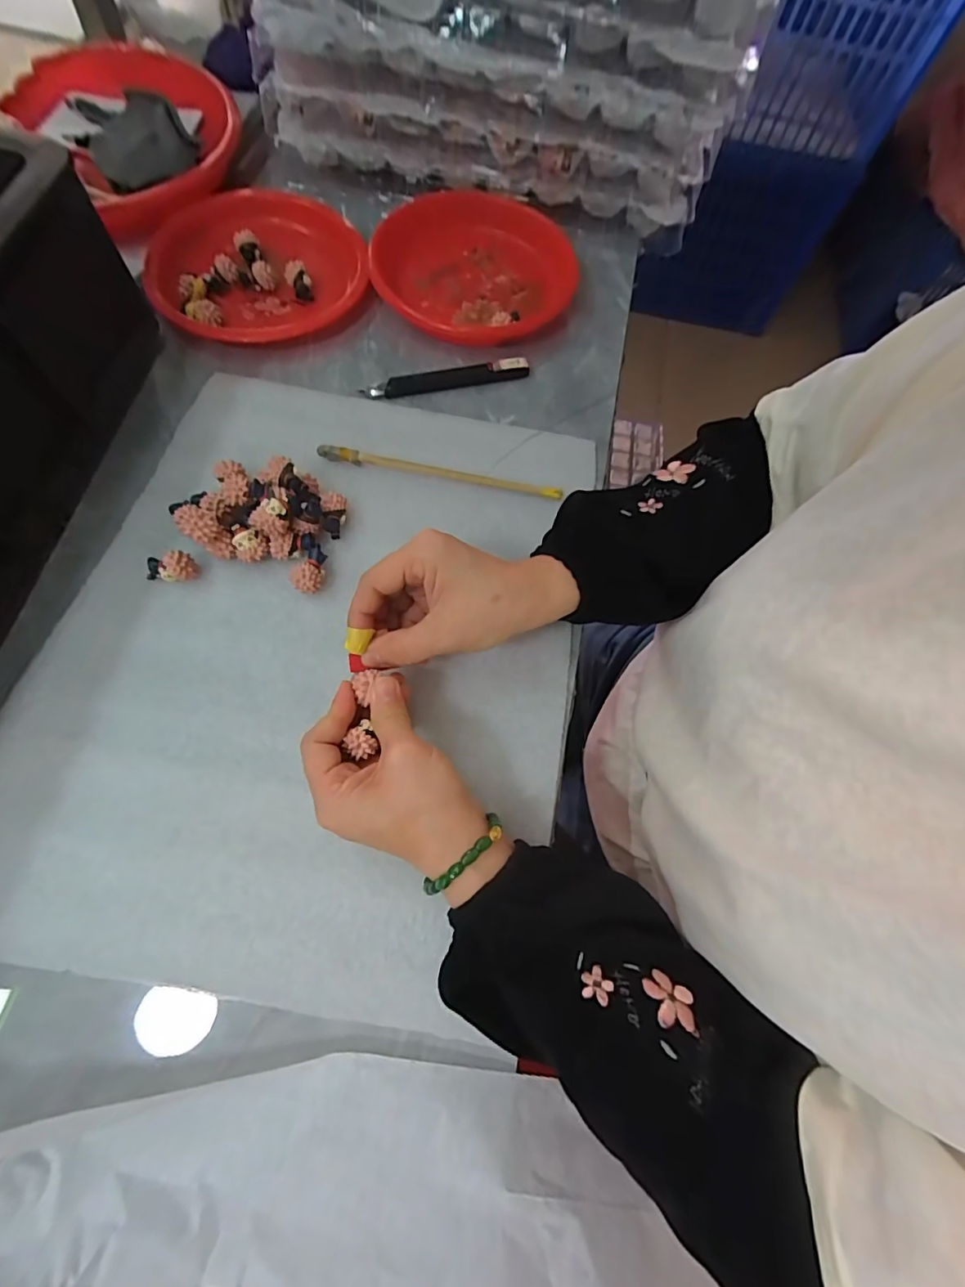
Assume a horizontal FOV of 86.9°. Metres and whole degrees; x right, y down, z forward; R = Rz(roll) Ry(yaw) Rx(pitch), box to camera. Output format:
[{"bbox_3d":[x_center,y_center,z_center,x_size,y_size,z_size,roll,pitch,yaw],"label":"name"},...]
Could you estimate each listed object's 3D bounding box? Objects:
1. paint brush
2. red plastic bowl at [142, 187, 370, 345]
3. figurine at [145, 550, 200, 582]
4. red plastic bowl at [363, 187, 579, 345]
[{"bbox_3d":[-0.031,-0.126,0.375,0.180,0.010,0.009,11,66,2],"label":"paint brush"},{"bbox_3d":[-0.191,-0.323,0.438,0.182,0.034,0.160,-17,68,-10],"label":"red plastic bowl"},{"bbox_3d":[-0.205,-0.051,0.332,0.032,0.015,0.018,-1,66,-3],"label":"figurine"},{"bbox_3d":[-0.005,-0.337,0.456,0.167,0.036,0.183,16,66,4],"label":"red plastic bowl"}]

